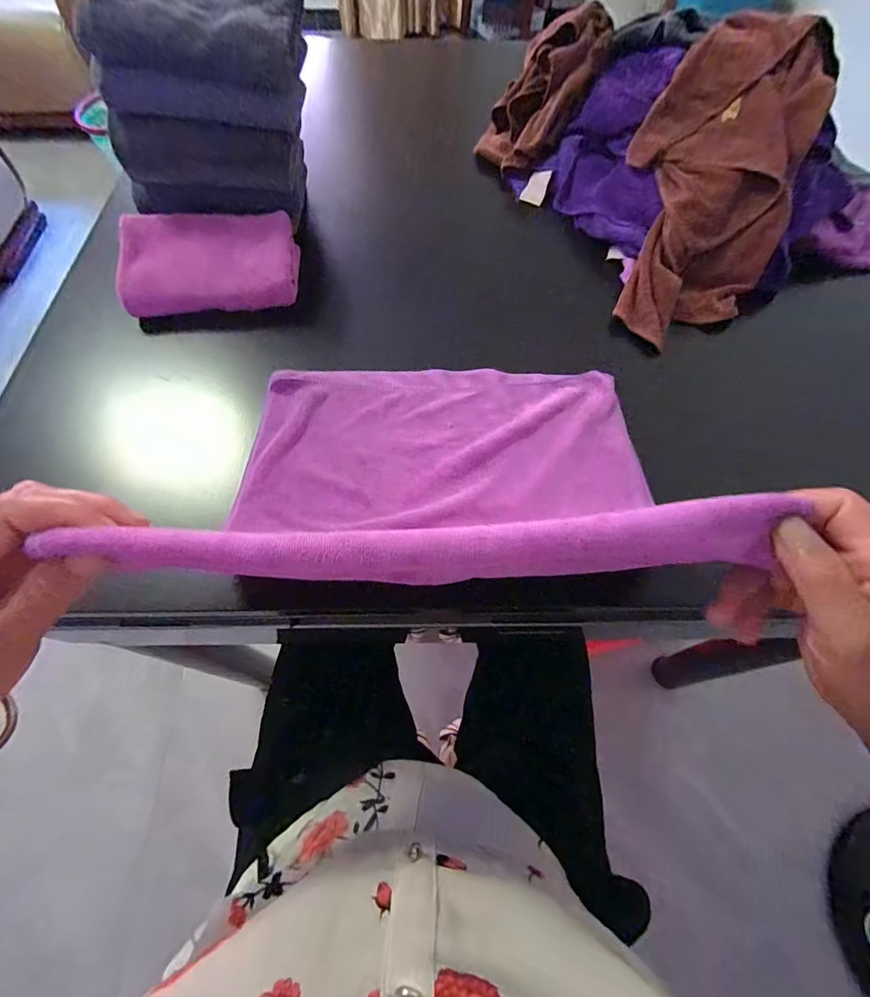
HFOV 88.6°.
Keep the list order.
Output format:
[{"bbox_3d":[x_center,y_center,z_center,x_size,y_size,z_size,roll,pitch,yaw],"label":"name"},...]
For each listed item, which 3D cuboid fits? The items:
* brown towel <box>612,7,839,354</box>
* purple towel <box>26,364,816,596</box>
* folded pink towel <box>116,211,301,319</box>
[{"bbox_3d":[0.294,-0.339,0.475,0.163,0.048,0.371,18,91,9],"label":"brown towel"},{"bbox_3d":[0.007,-0.053,0.320,0.333,0.150,0.241,-2,62,-2],"label":"purple towel"},{"bbox_3d":[-0.231,-0.237,0.456,0.165,0.055,0.094,-6,63,-4],"label":"folded pink towel"}]

